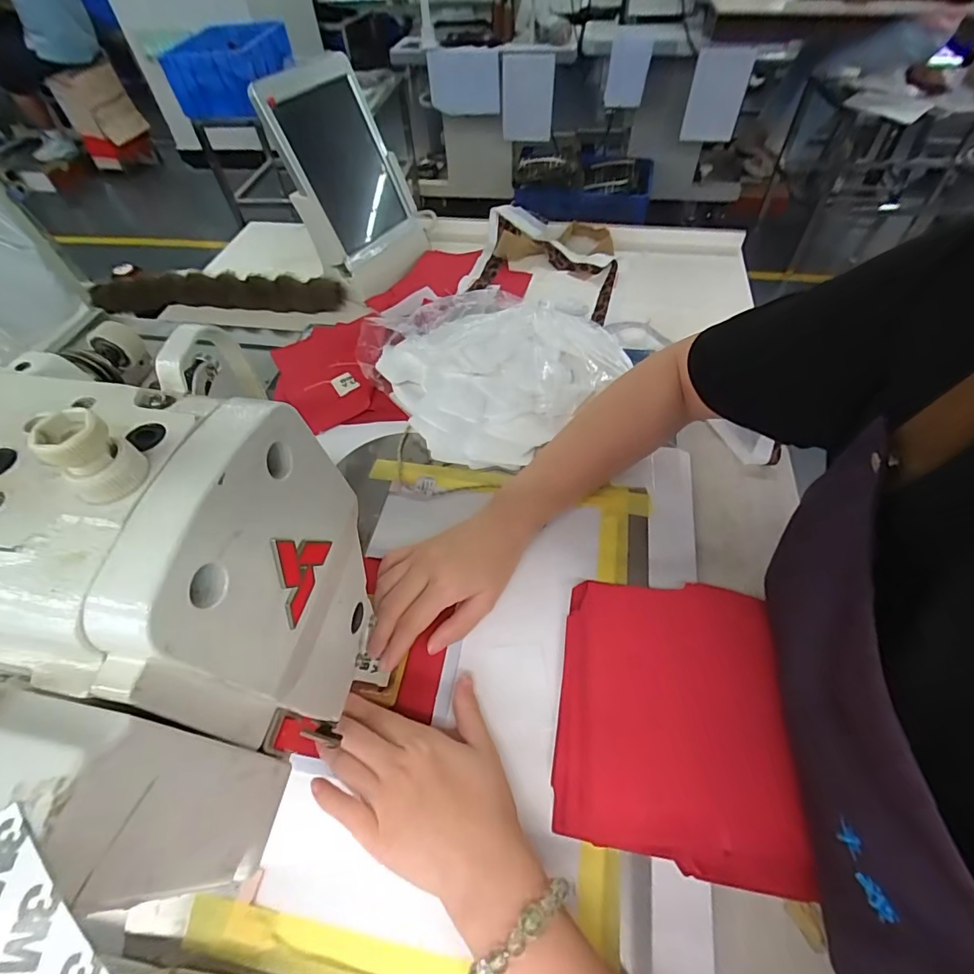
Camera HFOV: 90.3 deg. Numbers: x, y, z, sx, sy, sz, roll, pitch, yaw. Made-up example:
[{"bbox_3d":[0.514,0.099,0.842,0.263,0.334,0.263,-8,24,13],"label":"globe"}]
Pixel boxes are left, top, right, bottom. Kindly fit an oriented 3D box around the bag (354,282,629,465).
[{"bbox_3d":[0.013,-0.139,0.520,0.244,0.061,0.214,-38,60,-23],"label":"bag"}]

